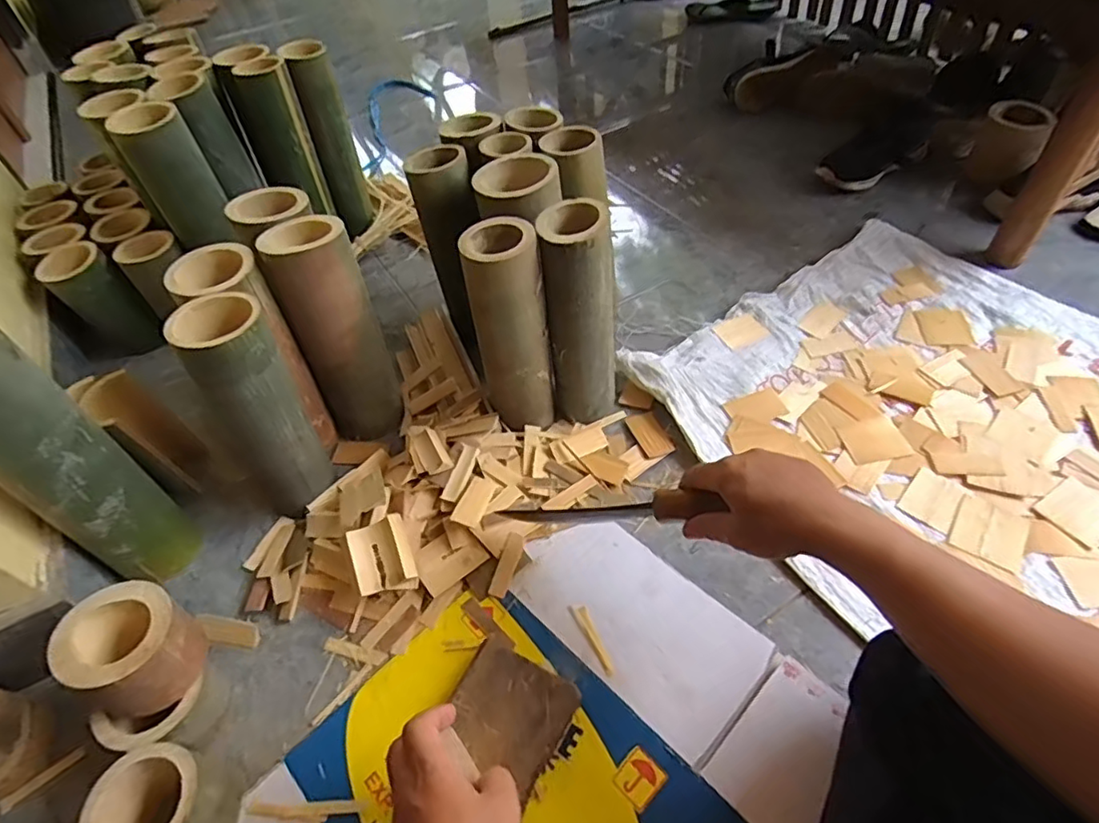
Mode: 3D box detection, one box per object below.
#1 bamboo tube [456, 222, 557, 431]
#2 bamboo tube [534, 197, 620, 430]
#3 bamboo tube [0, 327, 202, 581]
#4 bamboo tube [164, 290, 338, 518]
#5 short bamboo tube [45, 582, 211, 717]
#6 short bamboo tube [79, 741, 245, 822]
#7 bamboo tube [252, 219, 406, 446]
[{"bbox_3d":[-0.043,-0.088,0.700,0.081,0.267,0.086,-11,50,-5],"label":"bamboo tube"},{"bbox_3d":[0.038,-0.109,0.716,0.083,0.262,0.096,-4,50,1],"label":"bamboo tube"},{"bbox_3d":[-0.482,0.058,0.594,0.098,0.315,0.095,28,57,26],"label":"bamboo tube"},{"bbox_3d":[-0.311,0.005,0.651,0.096,0.266,0.082,-30,54,-19],"label":"bamboo tube"},{"bbox_3d":[-0.366,0.209,0.523,0.092,0.075,0.093,13,52,15],"label":"short bamboo tube"},{"bbox_3d":[-0.317,0.335,0.494,0.093,0.077,0.087,-2,50,3],"label":"short bamboo tube"},{"bbox_3d":[-0.253,-0.090,0.726,0.098,0.269,0.096,-22,51,-13],"label":"bamboo tube"}]

